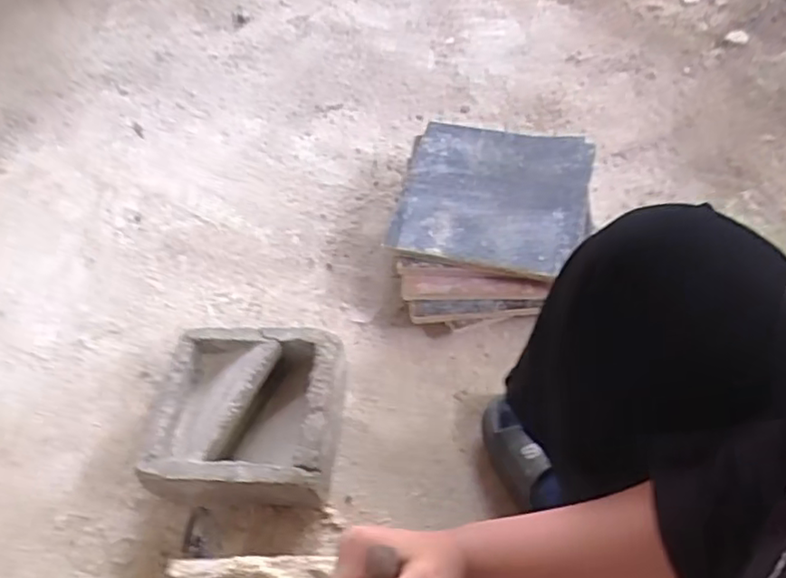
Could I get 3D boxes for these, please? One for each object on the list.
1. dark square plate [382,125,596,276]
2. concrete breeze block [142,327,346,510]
[{"bbox_3d":[0.147,-0.142,0.924,0.253,0.024,0.269,8,56,14],"label":"dark square plate"},{"bbox_3d":[-0.169,0.158,0.781,0.201,0.103,0.202,0,56,8],"label":"concrete breeze block"}]

